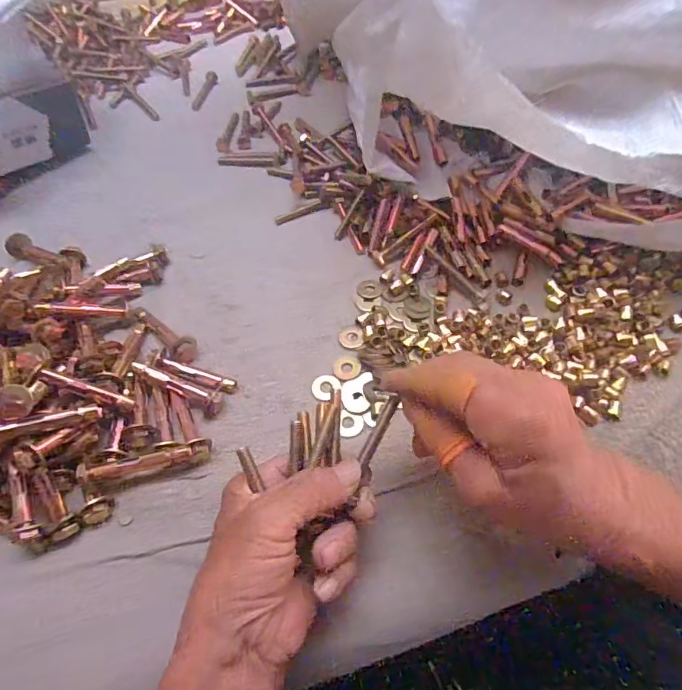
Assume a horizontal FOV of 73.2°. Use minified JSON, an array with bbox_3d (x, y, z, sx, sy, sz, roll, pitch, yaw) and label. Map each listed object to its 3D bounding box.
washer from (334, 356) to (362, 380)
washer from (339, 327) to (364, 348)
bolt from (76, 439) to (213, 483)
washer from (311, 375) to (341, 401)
[{"bbox_3d":[0.005,0.017,0.336,0.020,0.004,0.020,-1,57,1],"label":"washer"},{"bbox_3d":[0.008,-0.006,0.352,0.018,0.004,0.021,-12,51,0],"label":"washer"},{"bbox_3d":[-0.117,0.070,0.281,0.072,0.012,0.012,-9,60,-15],"label":"bolt"},{"bbox_3d":[-0.012,0.029,0.328,0.018,0.004,0.020,34,64,21],"label":"washer"}]

